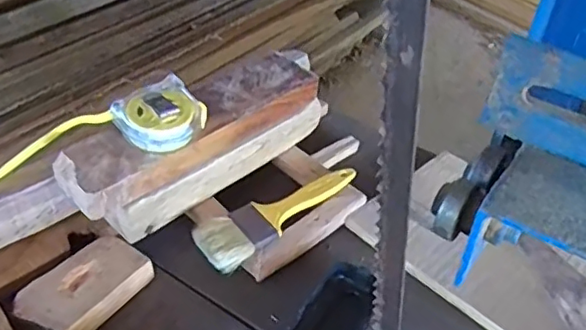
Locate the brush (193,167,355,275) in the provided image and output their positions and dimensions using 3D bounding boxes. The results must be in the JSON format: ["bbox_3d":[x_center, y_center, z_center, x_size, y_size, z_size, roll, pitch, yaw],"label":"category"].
[{"bbox_3d":[-0.008,0.045,0.557,0.171,0.010,0.047,-24,66,-30],"label":"brush"}]

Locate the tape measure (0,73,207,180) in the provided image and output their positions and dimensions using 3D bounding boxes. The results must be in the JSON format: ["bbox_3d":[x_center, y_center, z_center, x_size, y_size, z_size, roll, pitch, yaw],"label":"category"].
[{"bbox_3d":[-0.174,-0.031,0.522,0.195,0.046,0.069,-13,38,5],"label":"tape measure"}]

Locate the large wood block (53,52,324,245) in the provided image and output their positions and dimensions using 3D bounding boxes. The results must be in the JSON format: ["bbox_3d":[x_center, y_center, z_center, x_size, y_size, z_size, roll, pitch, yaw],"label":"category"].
[{"bbox_3d":[-0.085,-0.015,0.573,0.064,0.095,0.272,33,46,31],"label":"large wood block"}]

